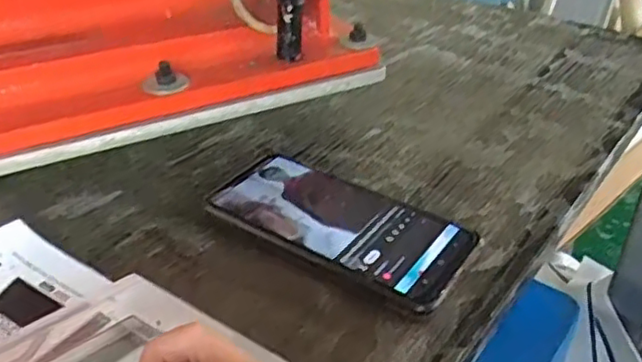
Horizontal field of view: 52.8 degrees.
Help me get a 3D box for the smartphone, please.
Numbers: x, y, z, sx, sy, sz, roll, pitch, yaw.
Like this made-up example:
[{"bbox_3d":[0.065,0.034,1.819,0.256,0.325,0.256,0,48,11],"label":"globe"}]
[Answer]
[{"bbox_3d":[0.011,0.027,0.398,0.157,0.013,0.076,23,40,29],"label":"smartphone"}]

